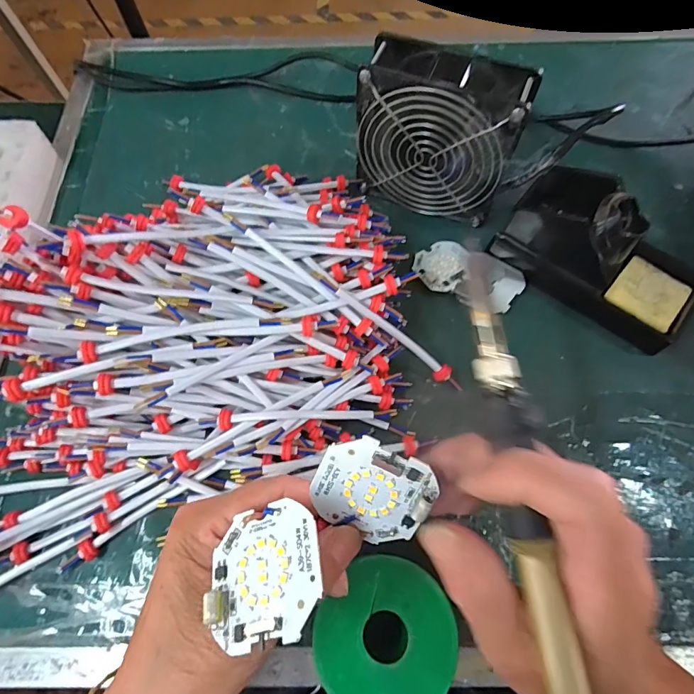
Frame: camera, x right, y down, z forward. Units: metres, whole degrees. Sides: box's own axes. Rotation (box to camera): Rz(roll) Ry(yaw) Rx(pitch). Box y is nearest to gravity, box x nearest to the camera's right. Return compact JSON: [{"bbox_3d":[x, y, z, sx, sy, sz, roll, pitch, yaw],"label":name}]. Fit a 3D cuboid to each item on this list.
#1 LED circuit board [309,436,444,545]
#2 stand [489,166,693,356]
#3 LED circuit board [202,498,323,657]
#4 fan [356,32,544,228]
[{"bbox_3d":[0.010,0.060,0.176,0.046,0.004,0.044,26,112,3],"label":"LED circuit board"},{"bbox_3d":[0.198,-0.075,0.320,0.148,0.076,0.076,35,72,14],"label":"stand"},{"bbox_3d":[-0.031,0.083,0.158,0.043,0.004,0.044,-22,52,15],"label":"LED circuit board"},{"bbox_3d":[0.069,-0.161,0.337,0.118,0.117,0.048,22,70,10],"label":"fan"}]

